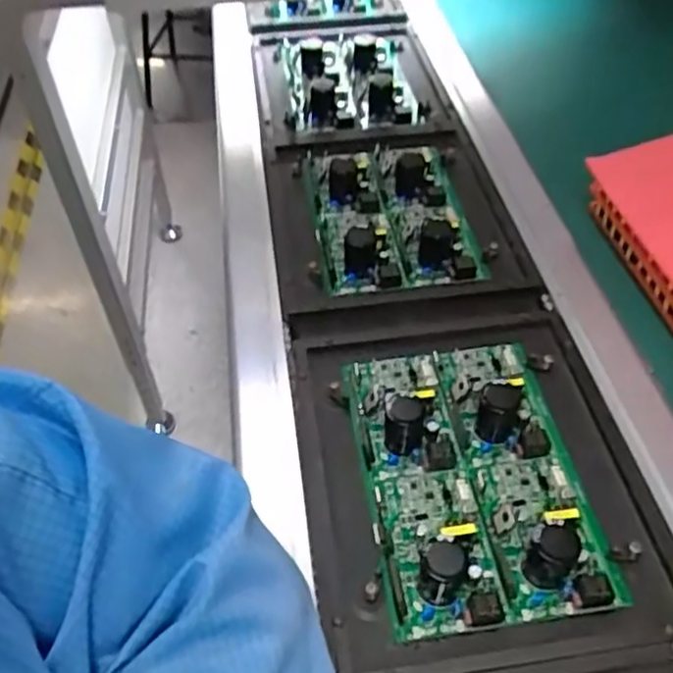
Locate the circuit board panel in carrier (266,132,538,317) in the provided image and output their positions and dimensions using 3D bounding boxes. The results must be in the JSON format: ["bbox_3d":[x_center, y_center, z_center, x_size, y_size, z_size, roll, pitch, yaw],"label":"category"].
[{"bbox_3d":[0.050,-0.138,0.670,0.228,0.044,0.257,-7,48,-4],"label":"circuit board panel in carrier"}]

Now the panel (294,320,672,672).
[{"bbox_3d":[0.092,0.082,0.474,0.231,0.039,0.274,-7,48,-4],"label":"panel"}]

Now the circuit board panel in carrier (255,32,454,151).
[{"bbox_3d":[0.010,-0.325,0.830,0.215,0.052,0.237,-6,53,-5],"label":"circuit board panel in carrier"}]

